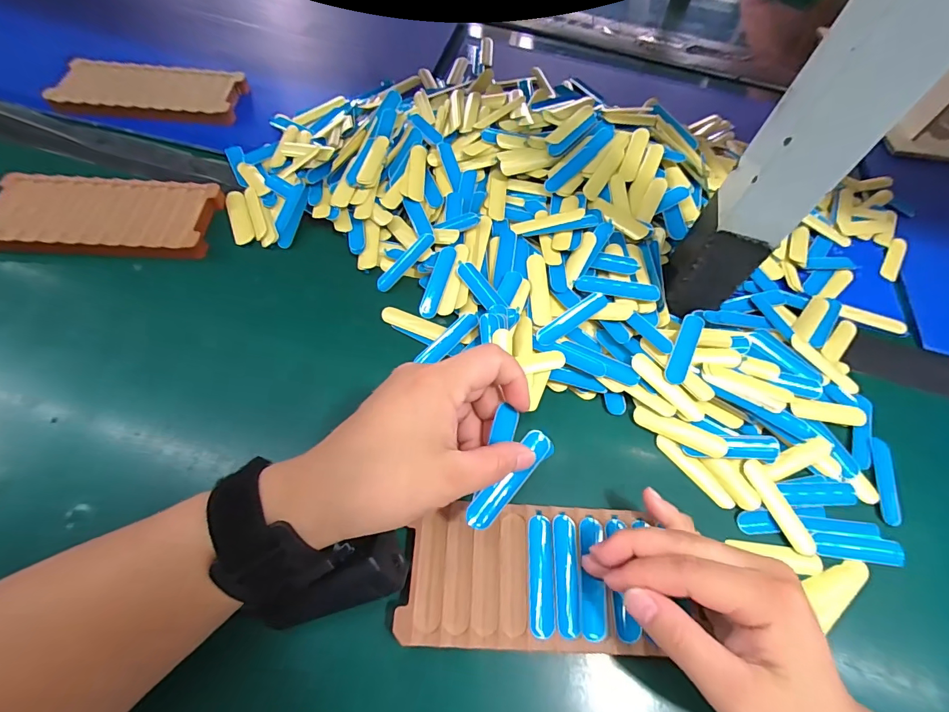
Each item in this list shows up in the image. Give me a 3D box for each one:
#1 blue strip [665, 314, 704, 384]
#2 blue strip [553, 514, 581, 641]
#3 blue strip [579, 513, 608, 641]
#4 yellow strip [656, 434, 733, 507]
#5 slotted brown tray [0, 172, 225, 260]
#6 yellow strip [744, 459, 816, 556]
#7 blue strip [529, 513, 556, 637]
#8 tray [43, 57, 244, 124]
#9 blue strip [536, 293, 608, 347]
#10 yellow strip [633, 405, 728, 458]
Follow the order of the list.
[{"bbox_3d":[0.155,-0.007,0.312,0.015,0.008,0.061,27,62,12],"label":"blue strip"},{"bbox_3d":[0.052,0.123,0.239,0.013,0.004,0.061,4,60,-1],"label":"blue strip"},{"bbox_3d":[0.067,0.125,0.240,0.014,0.004,0.062,5,62,0],"label":"blue strip"},{"bbox_3d":[0.151,0.079,0.290,0.013,0.005,0.060,-37,68,-21],"label":"yellow strip"},{"bbox_3d":[-0.309,-0.118,0.355,0.176,0.018,0.084,4,60,-1],"label":"slotted brown tray"},{"bbox_3d":[0.200,0.099,0.279,0.014,0.006,0.062,-18,63,-13],"label":"yellow strip"},{"bbox_3d":[0.038,0.123,0.240,0.014,0.004,0.061,3,60,-1],"label":"blue strip"},{"bbox_3d":[-0.331,-0.270,0.433,0.175,0.021,0.072,3,60,-1],"label":"tray"},{"bbox_3d":[0.075,-0.028,0.325,0.062,0.006,0.015,-34,66,-5],"label":"blue strip"},{"bbox_3d":[0.144,0.052,0.297,0.062,0.004,0.016,22,76,17],"label":"yellow strip"}]

